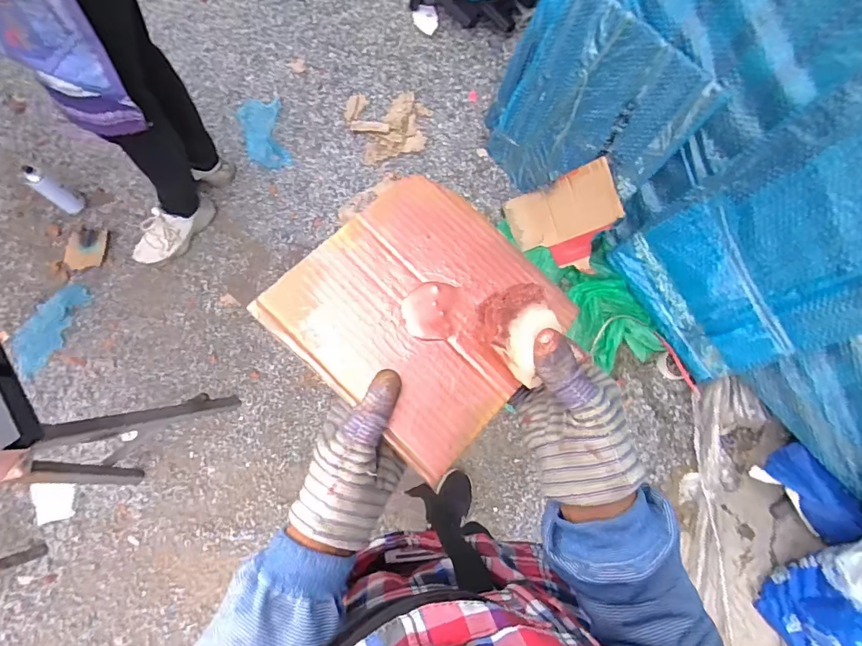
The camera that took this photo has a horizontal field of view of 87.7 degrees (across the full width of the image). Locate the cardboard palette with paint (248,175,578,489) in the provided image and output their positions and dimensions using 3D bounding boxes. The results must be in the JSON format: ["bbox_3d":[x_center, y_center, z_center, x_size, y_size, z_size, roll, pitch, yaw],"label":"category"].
[{"bbox_3d":[-0.003,-0.011,0.338,0.178,0.005,0.176,43,74,2],"label":"cardboard palette with paint"}]

